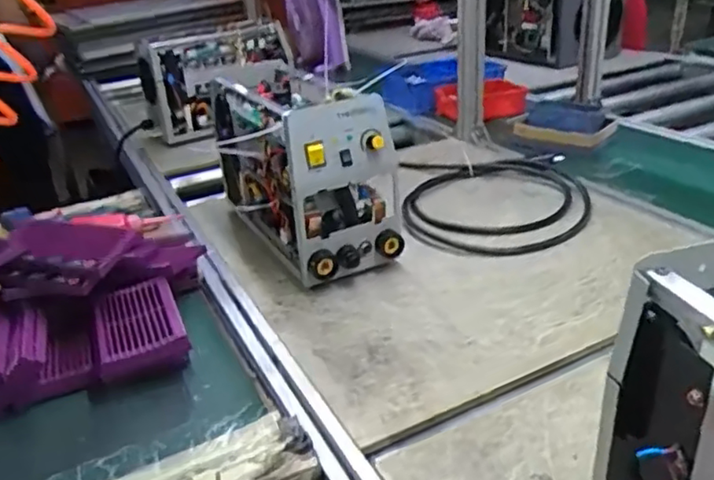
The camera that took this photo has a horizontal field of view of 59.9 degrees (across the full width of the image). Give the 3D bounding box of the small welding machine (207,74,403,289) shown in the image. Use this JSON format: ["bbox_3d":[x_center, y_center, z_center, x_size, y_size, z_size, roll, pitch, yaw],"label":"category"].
[{"bbox_3d":[-0.079,-0.104,0.908,0.156,0.231,0.310,-17,30,-22],"label":"small welding machine"}]

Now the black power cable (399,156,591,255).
[{"bbox_3d":[0.217,-0.071,1.025,0.309,0.026,0.308,3,28,14],"label":"black power cable"}]

